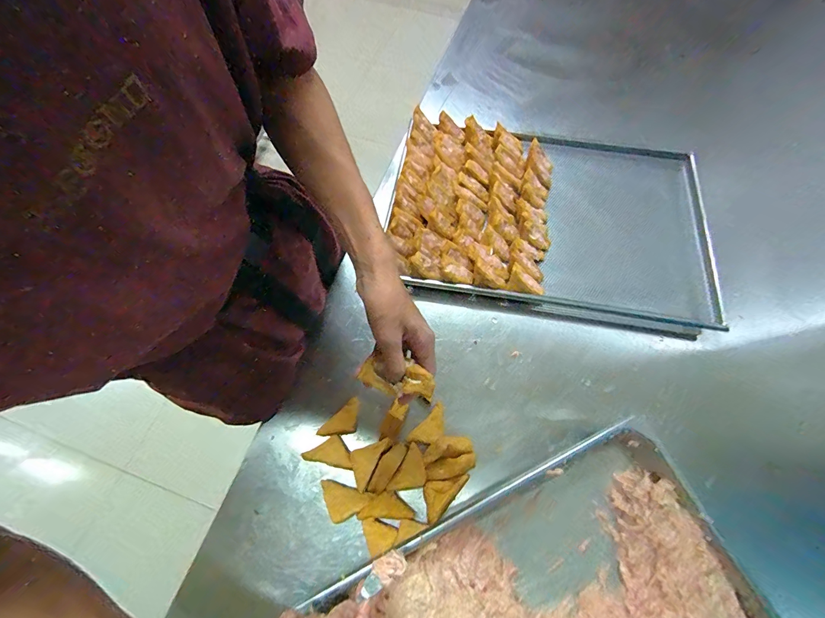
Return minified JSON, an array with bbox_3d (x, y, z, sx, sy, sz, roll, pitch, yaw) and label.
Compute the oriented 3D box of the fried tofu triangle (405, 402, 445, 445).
[{"bbox_3d":[0.027,0.182,0.541,0.070,0.018,0.036,-42,73,-16],"label":"fried tofu triangle"}]

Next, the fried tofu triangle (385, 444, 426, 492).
[{"bbox_3d":[-0.001,0.242,0.524,0.042,0.011,0.070,29,70,11],"label":"fried tofu triangle"}]

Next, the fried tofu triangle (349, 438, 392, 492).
[{"bbox_3d":[-0.069,0.219,0.522,0.041,0.014,0.078,29,70,11],"label":"fried tofu triangle"}]

